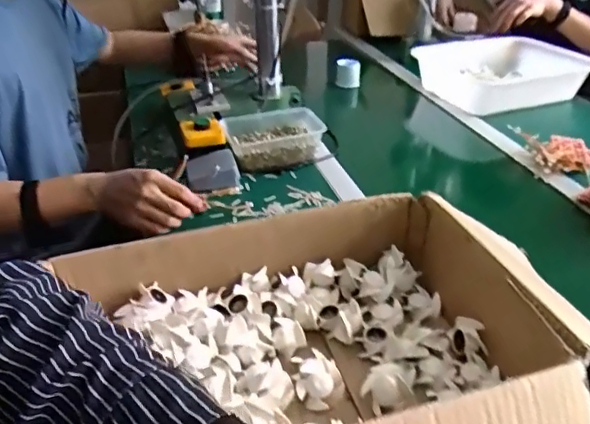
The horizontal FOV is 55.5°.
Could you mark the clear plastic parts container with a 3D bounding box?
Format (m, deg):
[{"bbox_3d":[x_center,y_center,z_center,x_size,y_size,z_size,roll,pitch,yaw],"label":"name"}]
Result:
[{"bbox_3d":[-0.035,-0.128,0.986,0.167,0.055,0.130,-7,33,-11],"label":"clear plastic parts container"}]

